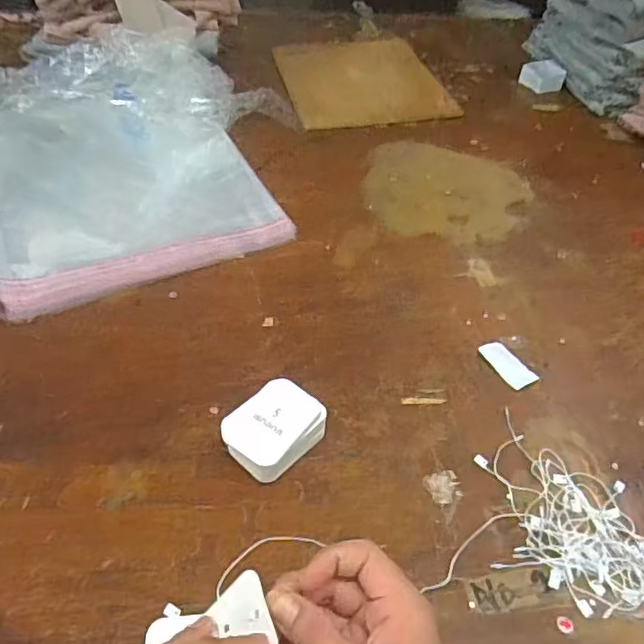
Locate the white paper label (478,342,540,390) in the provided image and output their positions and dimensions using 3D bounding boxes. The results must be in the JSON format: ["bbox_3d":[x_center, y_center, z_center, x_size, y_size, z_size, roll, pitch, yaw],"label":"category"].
[{"bbox_3d":[0.171,0.039,0.527,0.027,0.005,0.054,-19,51,-20],"label":"white paper label"}]

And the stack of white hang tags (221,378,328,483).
[{"bbox_3d":[-0.038,0.085,0.448,0.054,0.035,0.074,34,54,25],"label":"stack of white hang tags"}]

